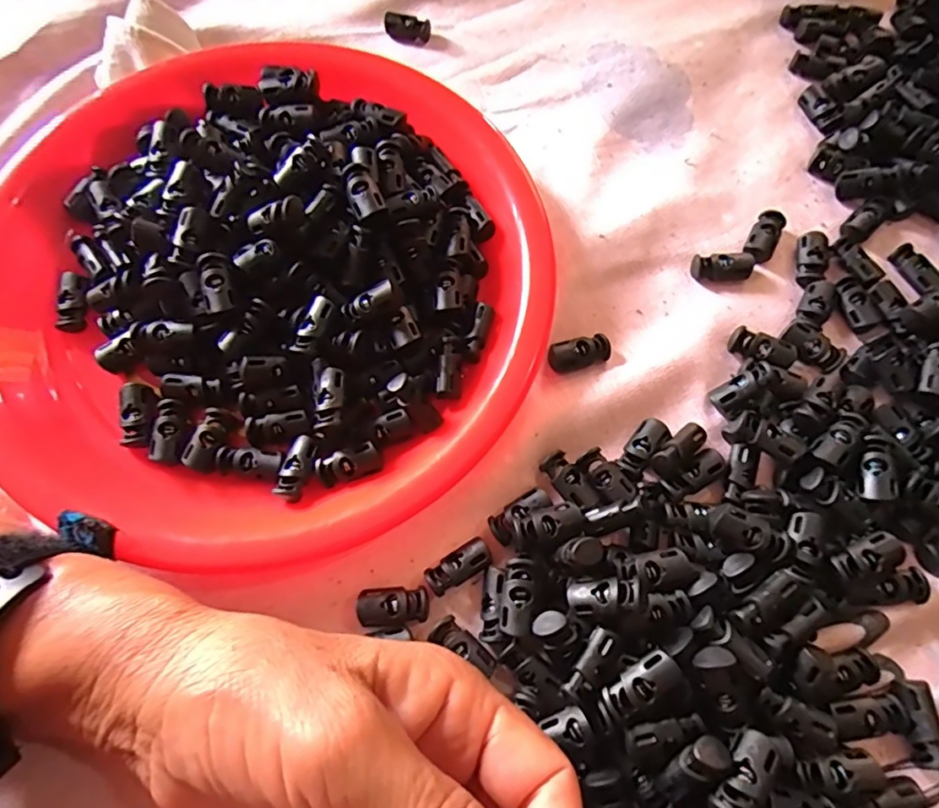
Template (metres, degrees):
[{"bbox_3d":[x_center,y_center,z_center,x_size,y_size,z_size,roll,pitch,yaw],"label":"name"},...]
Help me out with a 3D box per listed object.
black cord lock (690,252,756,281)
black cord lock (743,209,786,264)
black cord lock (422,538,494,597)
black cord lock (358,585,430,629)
[{"bbox_3d":[0.124,-0.067,0.272,0.028,0.007,0.013,-2,68,0],"label":"black cord lock"},{"bbox_3d":[0.148,-0.083,0.278,0.015,0.008,0.029,31,72,12],"label":"black cord lock"},{"bbox_3d":[-0.004,0.065,0.222,0.027,0.006,0.012,-28,70,-10],"label":"black cord lock"},{"bbox_3d":[-0.030,0.080,0.218,0.027,0.009,0.014,-5,68,-1],"label":"black cord lock"}]

